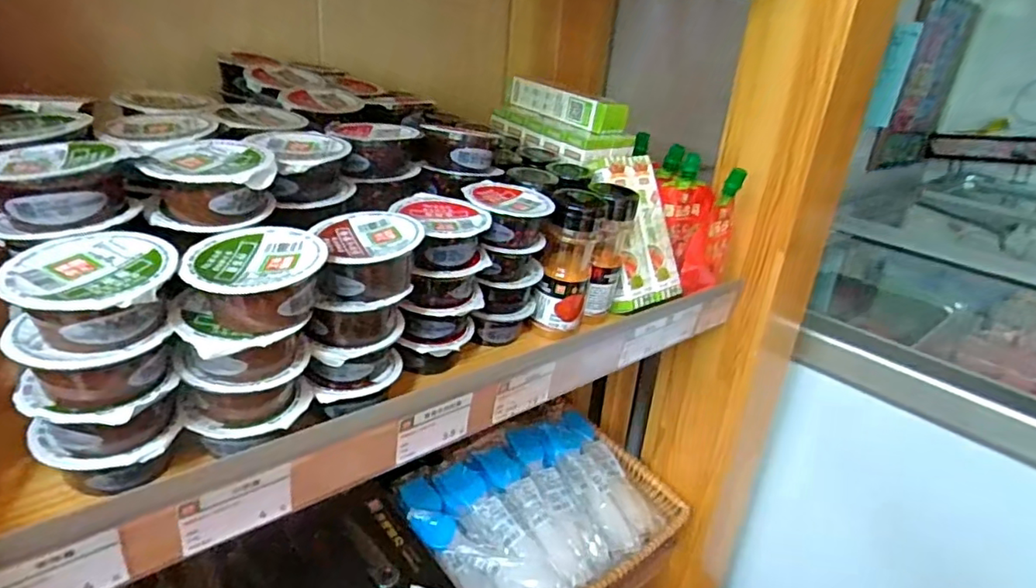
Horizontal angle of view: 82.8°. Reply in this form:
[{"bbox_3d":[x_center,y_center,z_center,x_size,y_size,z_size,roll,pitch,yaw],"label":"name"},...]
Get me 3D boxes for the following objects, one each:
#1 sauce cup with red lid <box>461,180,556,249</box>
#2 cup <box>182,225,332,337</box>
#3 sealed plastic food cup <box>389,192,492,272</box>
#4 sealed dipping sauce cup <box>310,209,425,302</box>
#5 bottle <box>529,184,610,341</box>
[{"bbox_3d":[-0.008,-0.062,0.460,0.066,0.035,0.060,1,24,-10],"label":"sauce cup with red lid"},{"bbox_3d":[-0.136,-0.008,0.311,0.064,0.037,0.064,5,24,-2],"label":"cup"},{"bbox_3d":[-0.054,-0.042,0.414,0.065,0.036,0.066,3,24,-6],"label":"sealed plastic food cup"},{"bbox_3d":[-0.092,-0.024,0.359,0.060,0.039,0.063,-3,25,-20],"label":"sealed dipping sauce cup"},{"bbox_3d":[0.042,-0.024,0.502,0.048,0.119,0.052,7,24,4],"label":"bottle"}]

